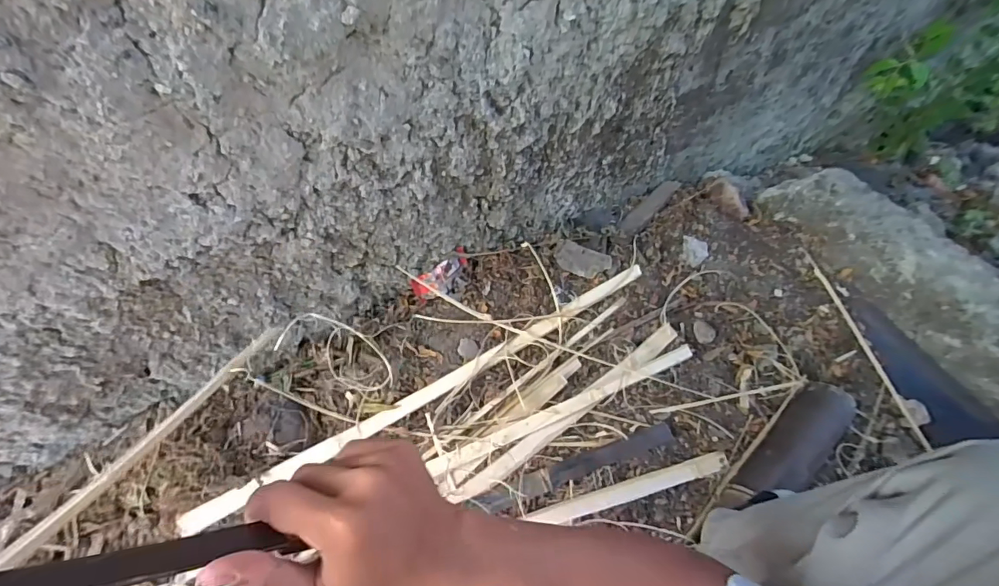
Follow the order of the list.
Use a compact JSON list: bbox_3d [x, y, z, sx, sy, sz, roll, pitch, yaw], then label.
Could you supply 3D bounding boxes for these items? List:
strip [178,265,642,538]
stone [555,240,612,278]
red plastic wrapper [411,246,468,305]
[{"bbox_3d":[-0.099,0.160,0.812,0.870,0.027,0.037,-27,58,-16],"label":"strip"},{"bbox_3d":[0.164,-0.061,0.934,0.110,0.023,0.064,26,60,18],"label":"stone"},{"bbox_3d":[-0.112,-0.035,0.884,0.050,0.063,0.123,12,42,43],"label":"red plastic wrapper"}]

